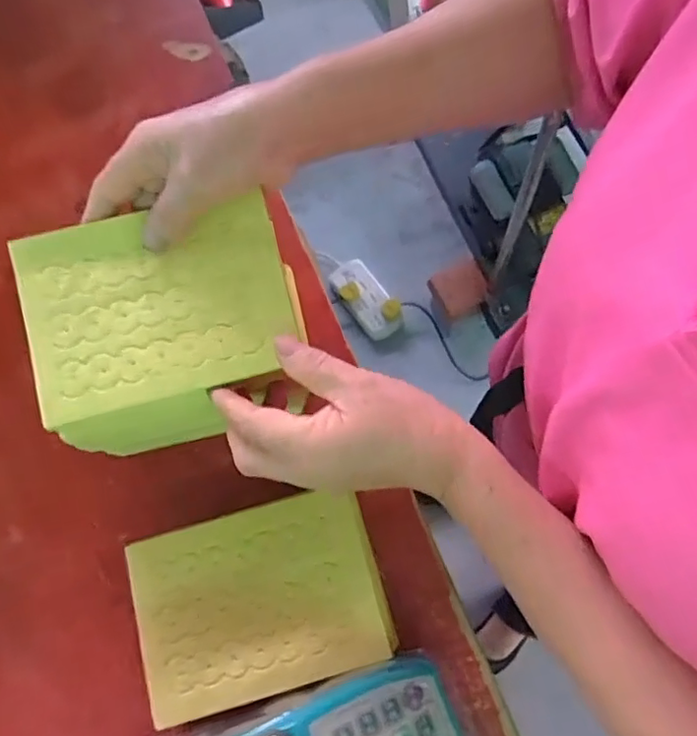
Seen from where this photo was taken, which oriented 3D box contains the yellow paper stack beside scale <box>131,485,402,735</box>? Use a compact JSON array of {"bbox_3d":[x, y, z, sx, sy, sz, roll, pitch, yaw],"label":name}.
[{"bbox_3d":[-0.060,0.160,0.408,0.163,0.037,0.117,-16,74,-4],"label":"yellow paper stack beside scale"}]

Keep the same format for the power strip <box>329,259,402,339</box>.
[{"bbox_3d":[0.042,-0.175,1.428,0.107,0.036,0.221,-38,77,-10],"label":"power strip"}]

